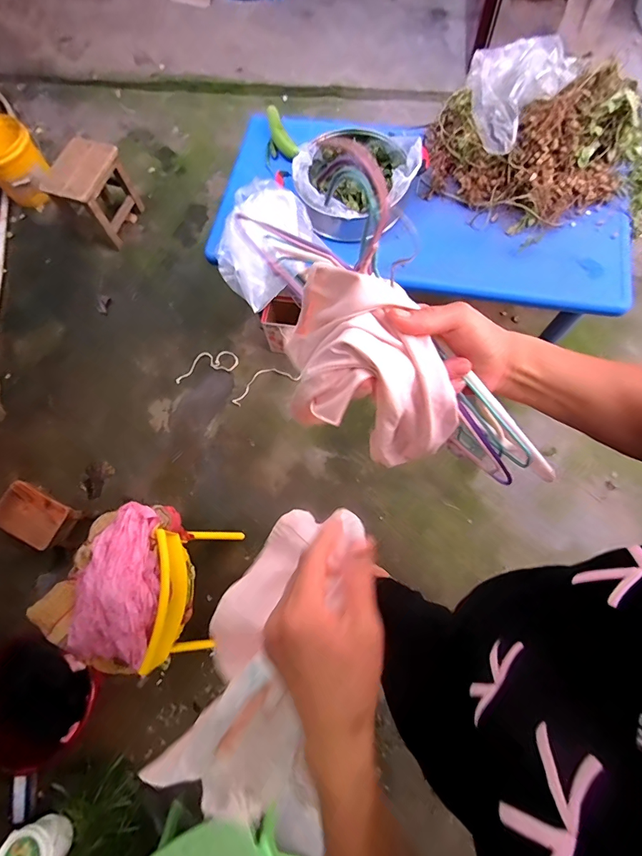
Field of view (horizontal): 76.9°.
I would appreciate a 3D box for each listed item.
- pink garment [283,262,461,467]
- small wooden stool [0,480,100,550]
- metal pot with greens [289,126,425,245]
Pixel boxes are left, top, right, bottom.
[{"bbox_3d":[0.049,-0.047,0.373,0.155,0.144,0.106,13,71,7],"label":"pink garment"},{"bbox_3d":[-0.910,0.301,1.340,0.240,0.163,0.157,22,73,10],"label":"small wooden stool"},{"bbox_3d":[0.094,-0.704,1.141,0.351,0.139,0.302,-40,73,-11],"label":"metal pot with greens"}]

